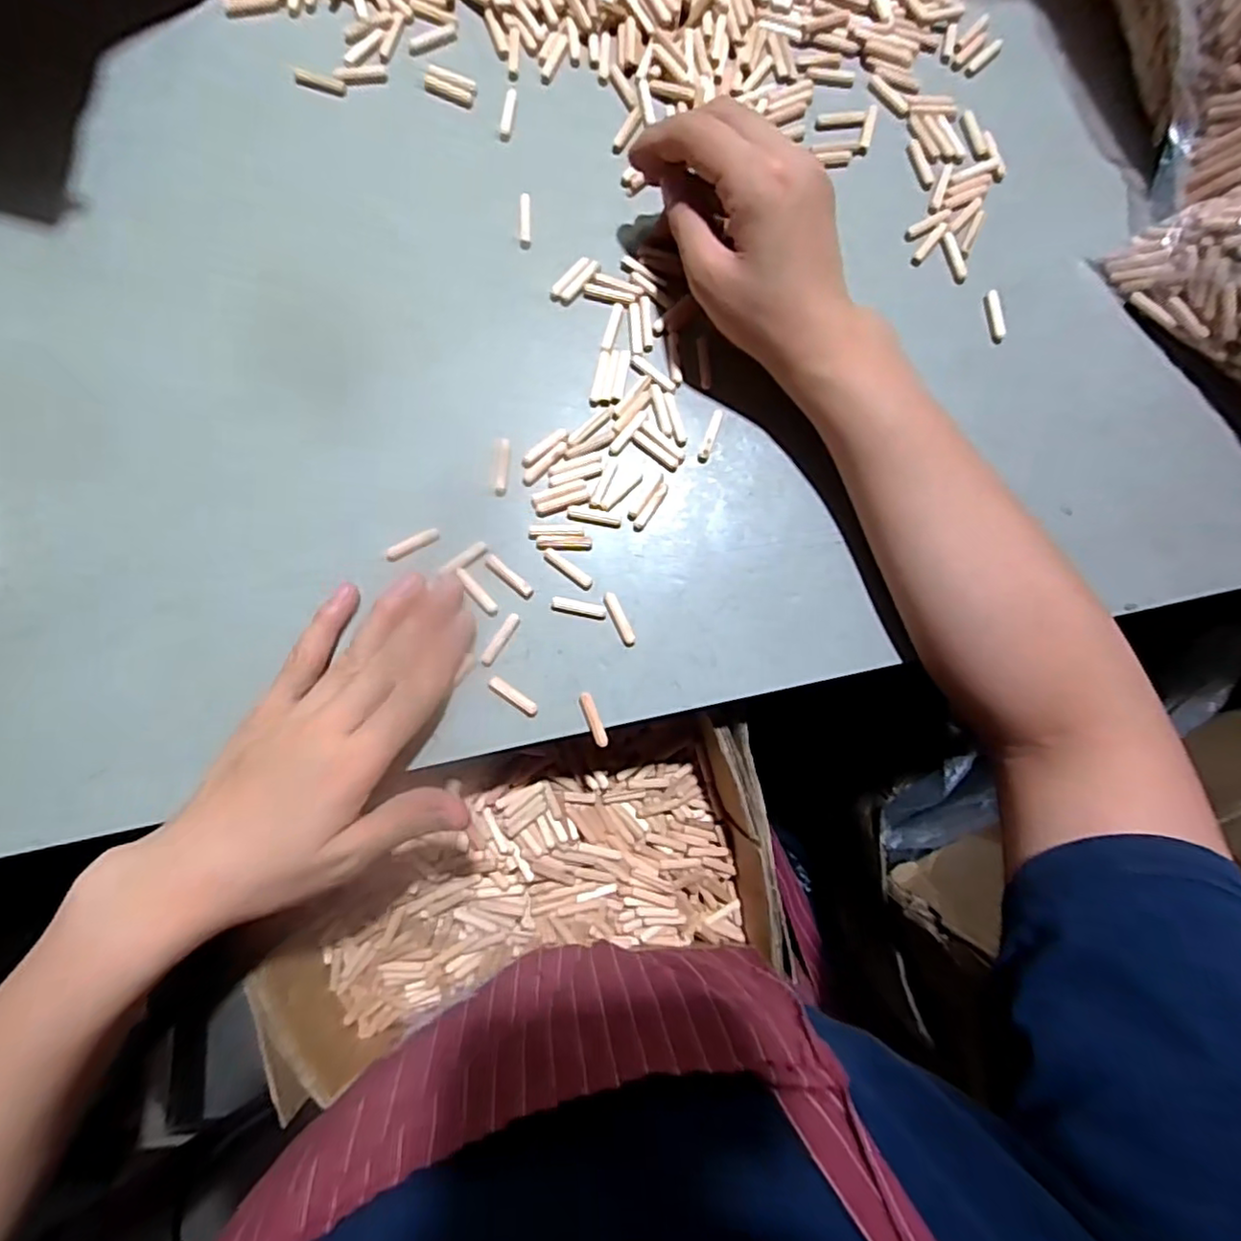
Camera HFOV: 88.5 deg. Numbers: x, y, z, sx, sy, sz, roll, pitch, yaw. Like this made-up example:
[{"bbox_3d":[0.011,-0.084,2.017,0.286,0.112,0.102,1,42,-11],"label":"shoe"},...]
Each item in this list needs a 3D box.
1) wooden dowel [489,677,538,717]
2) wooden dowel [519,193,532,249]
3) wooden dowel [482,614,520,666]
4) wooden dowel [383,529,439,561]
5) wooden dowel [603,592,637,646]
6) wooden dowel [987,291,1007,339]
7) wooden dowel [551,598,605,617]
[{"bbox_3d":[-0.055,0.039,0.328,0.029,0.006,0.007,34,84,1],"label":"wooden dowel"},{"bbox_3d":[-0.054,-0.229,0.364,0.007,0.005,0.031,1,84,-3],"label":"wooden dowel"},{"bbox_3d":[-0.062,0.010,0.331,0.007,0.004,0.031,33,84,1],"label":"wooden dowel"},{"bbox_3d":[-0.110,-0.040,0.337,0.029,0.005,0.007,-29,86,-5],"label":"wooden dowel"},{"bbox_3d":[0.000,-0.001,0.335,0.008,0.004,0.030,-26,86,-5],"label":"wooden dowel"},{"bbox_3d":[0.217,-0.177,0.367,0.006,0.004,0.028,-8,85,-3],"label":"wooden dowel"},{"bbox_3d":[-0.022,-0.007,0.336,0.028,0.004,0.007,12,84,-1],"label":"wooden dowel"}]

